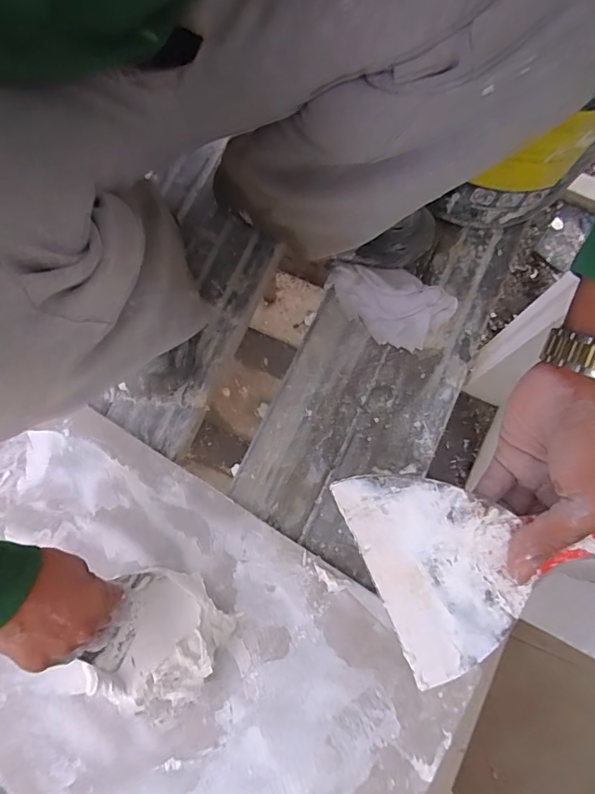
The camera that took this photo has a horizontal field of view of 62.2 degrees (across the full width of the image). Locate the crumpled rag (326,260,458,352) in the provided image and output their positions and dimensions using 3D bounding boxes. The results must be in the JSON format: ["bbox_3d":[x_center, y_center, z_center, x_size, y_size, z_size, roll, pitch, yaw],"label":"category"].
[{"bbox_3d":[0.113,-0.130,0.628,0.151,0.037,0.091,41,79,9],"label":"crumpled rag"}]

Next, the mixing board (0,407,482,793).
[{"bbox_3d":[-0.149,0.280,0.528,0.578,0.020,0.348,33,77,7],"label":"mixing board"}]

